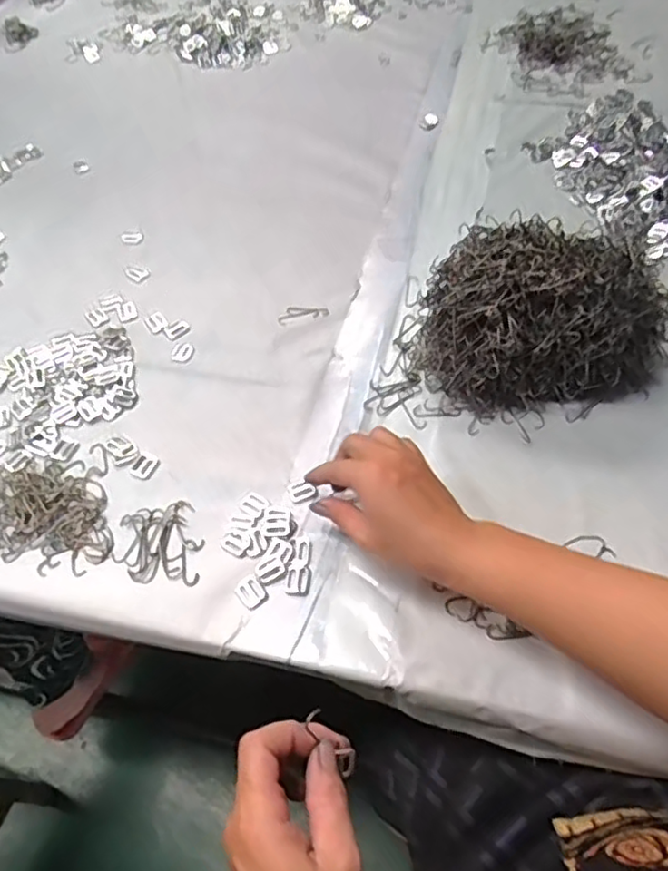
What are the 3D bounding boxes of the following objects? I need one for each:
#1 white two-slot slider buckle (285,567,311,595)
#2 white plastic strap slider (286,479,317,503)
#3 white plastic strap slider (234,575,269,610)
[{"bbox_3d":[-0.027,0.108,0.471,0.018,0.004,0.021,6,56,7],"label":"white two-slot slider buckle"},{"bbox_3d":[-0.027,0.044,0.509,0.020,0.004,0.018,-21,58,-12],"label":"white plastic strap slider"},{"bbox_3d":[-0.061,0.116,0.466,0.019,0.004,0.023,-36,62,-20],"label":"white plastic strap slider"}]

